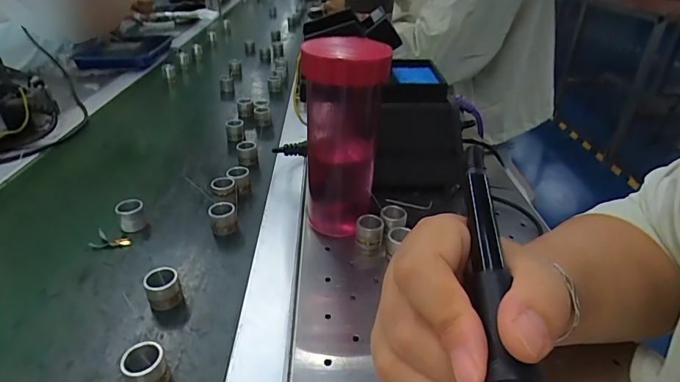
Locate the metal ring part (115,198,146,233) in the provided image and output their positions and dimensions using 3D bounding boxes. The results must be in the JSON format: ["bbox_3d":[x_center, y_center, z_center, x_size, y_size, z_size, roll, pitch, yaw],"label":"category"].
[{"bbox_3d":[-0.202,0.024,0.403,0.023,0.028,0.020,-15,35,-24],"label":"metal ring part"}]

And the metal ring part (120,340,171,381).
[{"bbox_3d":[-0.121,0.113,0.261,0.024,0.025,0.027,-19,37,-28],"label":"metal ring part"}]

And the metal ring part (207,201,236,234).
[{"bbox_3d":[-0.113,0.026,0.402,0.023,0.024,0.022,-7,32,-12],"label":"metal ring part"}]

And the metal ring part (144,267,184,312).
[{"bbox_3d":[-0.136,0.075,0.319,0.023,0.028,0.021,-17,36,-27],"label":"metal ring part"}]

